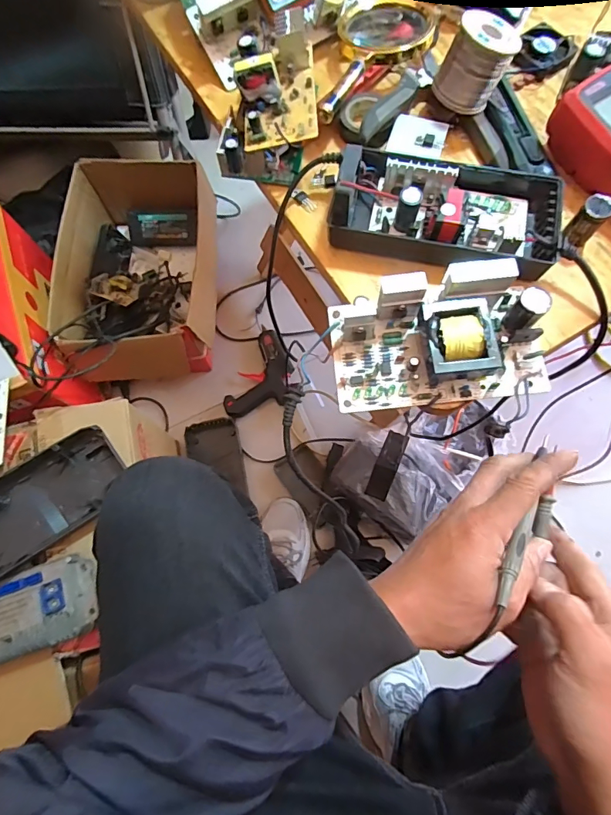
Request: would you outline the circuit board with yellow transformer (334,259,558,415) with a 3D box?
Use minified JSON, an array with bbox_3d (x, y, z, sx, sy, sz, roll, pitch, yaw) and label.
[{"bbox_3d":[0.098,-0.052,0.321,0.156,0.050,0.089,-7,73,0],"label":"circuit board with yellow transformer"}]

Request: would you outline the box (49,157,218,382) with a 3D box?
[{"bbox_3d":[-0.319,-0.282,0.886,0.278,0.174,0.489,-4,73,1],"label":"box"}]

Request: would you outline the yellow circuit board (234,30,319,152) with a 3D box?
[{"bbox_3d":[-0.024,-0.270,0.372,0.065,0.029,0.092,-4,73,1],"label":"yellow circuit board"}]

